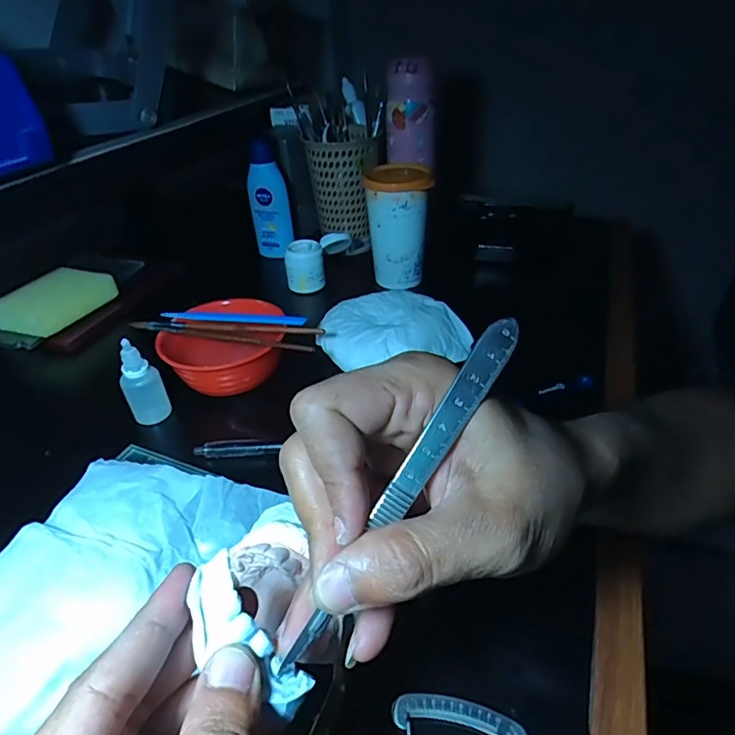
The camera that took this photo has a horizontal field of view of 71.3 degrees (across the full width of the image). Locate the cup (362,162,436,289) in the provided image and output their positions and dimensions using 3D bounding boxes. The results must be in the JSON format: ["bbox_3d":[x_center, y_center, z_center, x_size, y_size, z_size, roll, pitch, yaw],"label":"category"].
[{"bbox_3d":[0.039,-0.160,0.587,0.064,0.122,0.072,9,38,15],"label":"cup"}]

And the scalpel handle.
[{"bbox_3d":[0.014,0.042,0.173,0.013,0.004,0.138,33,84,-8],"label":"scalpel handle"}]

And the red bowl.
[{"bbox_3d":[-0.128,-0.013,0.459,0.102,0.056,0.090,-12,38,-13],"label":"red bowl"}]

